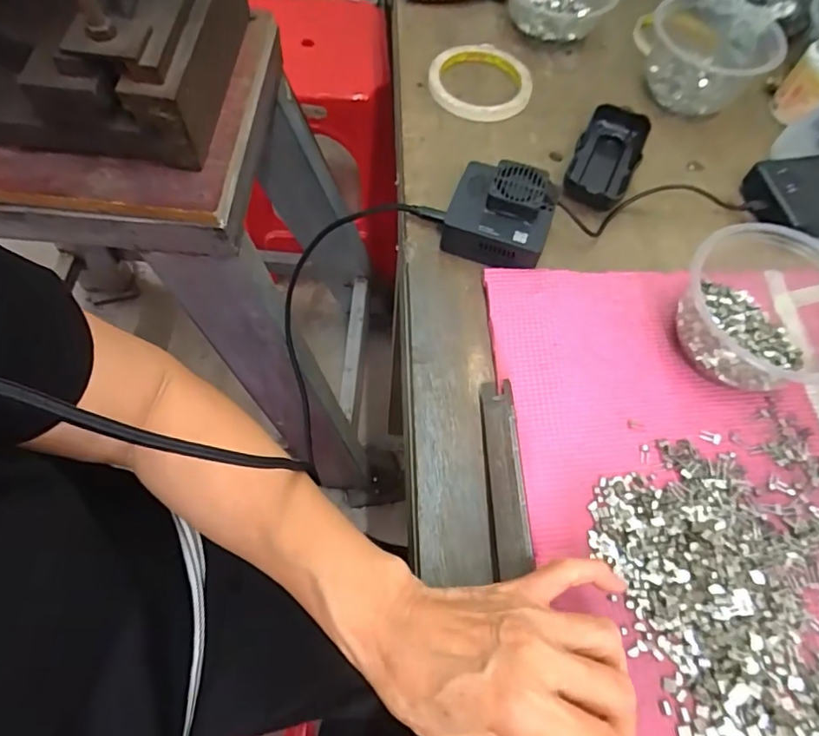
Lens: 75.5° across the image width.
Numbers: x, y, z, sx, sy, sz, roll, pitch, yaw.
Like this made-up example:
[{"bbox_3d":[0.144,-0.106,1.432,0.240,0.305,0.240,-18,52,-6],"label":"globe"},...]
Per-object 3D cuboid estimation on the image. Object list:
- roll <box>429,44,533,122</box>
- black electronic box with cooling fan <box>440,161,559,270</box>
[{"bbox_3d":[0.068,-0.275,0.505,0.097,0.015,0.101,2,64,-3],"label":"roll"},{"bbox_3d":[0.070,-0.119,0.413,0.079,0.045,0.073,19,64,6],"label":"black electronic box with cooling fan"}]

